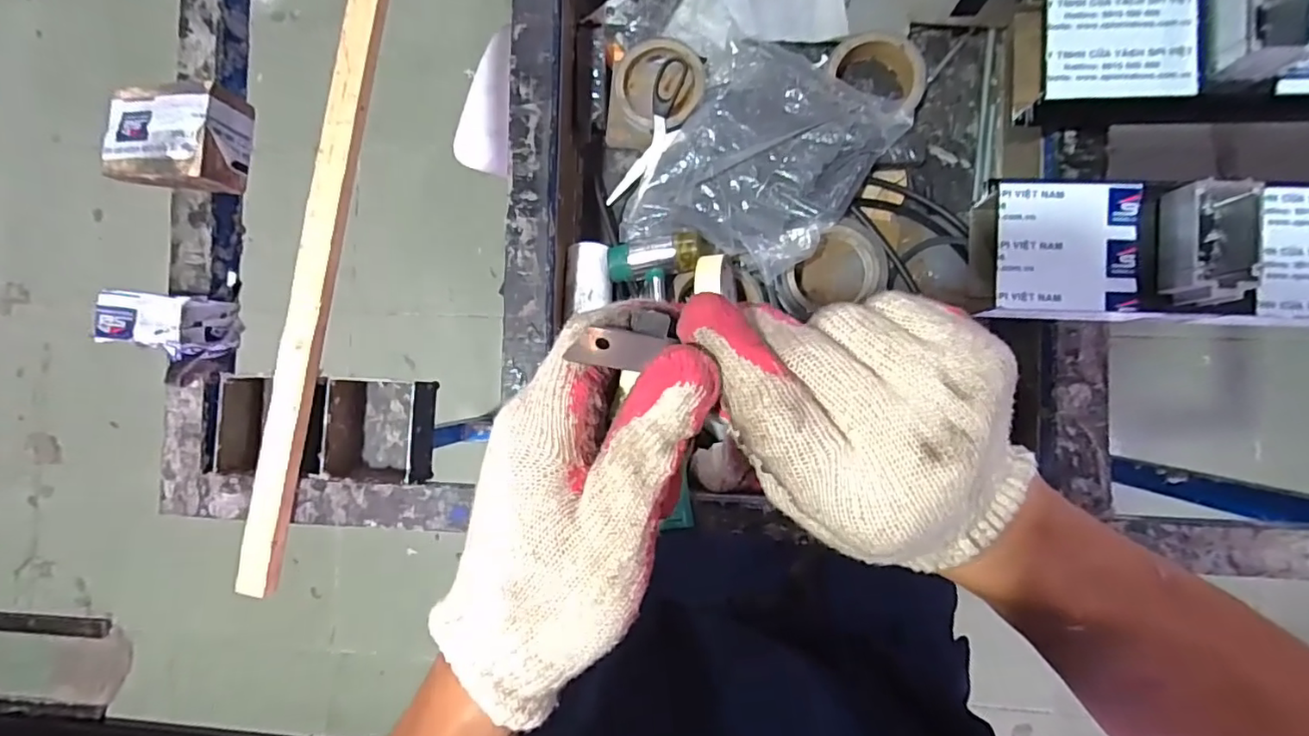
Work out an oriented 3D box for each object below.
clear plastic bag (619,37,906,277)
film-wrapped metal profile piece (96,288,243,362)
[{"bbox_3d":[0.106,-0.199,0.582,0.189,0.056,0.248,34,92,6],"label":"clear plastic bag"},{"bbox_3d":[-0.455,-0.038,0.556,0.080,0.084,0.059,4,89,6],"label":"film-wrapped metal profile piece"}]

